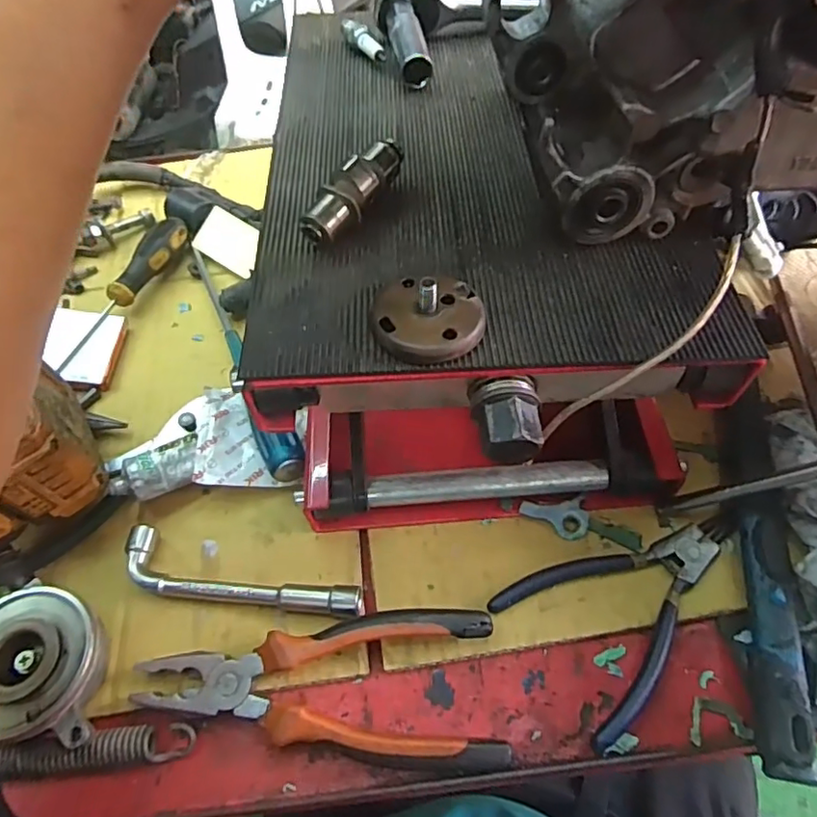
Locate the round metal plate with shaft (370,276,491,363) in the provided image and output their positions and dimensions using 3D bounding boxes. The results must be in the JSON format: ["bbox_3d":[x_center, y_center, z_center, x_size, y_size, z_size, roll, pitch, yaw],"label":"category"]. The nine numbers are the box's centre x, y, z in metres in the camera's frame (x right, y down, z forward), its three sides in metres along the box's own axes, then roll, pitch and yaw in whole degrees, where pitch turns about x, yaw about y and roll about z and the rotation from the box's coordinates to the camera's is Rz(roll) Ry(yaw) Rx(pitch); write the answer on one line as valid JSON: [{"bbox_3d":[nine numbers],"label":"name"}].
[{"bbox_3d":[0.008,-0.043,0.246,0.048,0.021,0.041,6,57,8],"label":"round metal plate with shaft"}]

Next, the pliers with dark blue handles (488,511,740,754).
[{"bbox_3d":[0.133,0.105,0.332,0.148,0.009,0.089,-32,60,-17],"label":"pliers with dark blue handles"}]

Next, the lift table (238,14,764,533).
[{"bbox_3d":[0.034,-0.092,0.376,0.222,0.170,0.325,-5,56,0],"label":"lift table"}]

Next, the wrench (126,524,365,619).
[{"bbox_3d":[-0.104,0.108,0.350,0.152,0.022,0.037,13,58,12],"label":"wrench"}]

